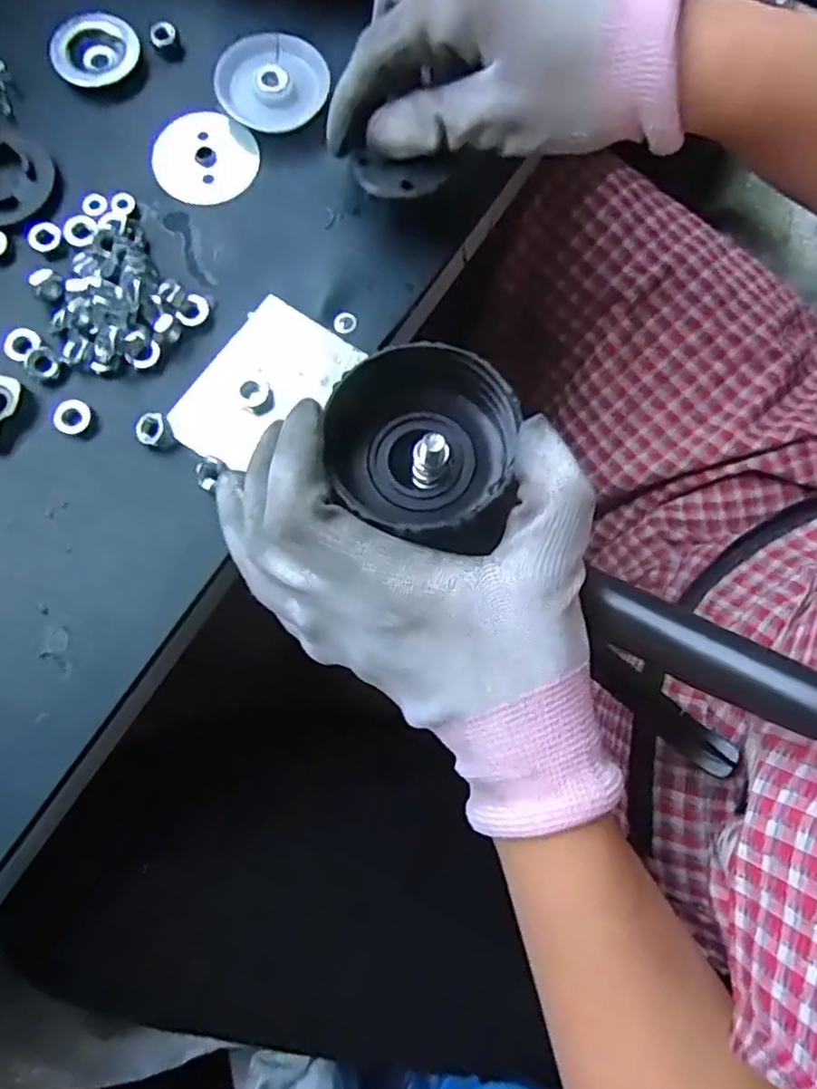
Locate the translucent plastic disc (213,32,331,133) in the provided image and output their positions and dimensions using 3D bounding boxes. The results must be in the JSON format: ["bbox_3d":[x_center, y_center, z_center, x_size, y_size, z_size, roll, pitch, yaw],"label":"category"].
[{"bbox_3d":[-0.061,-0.208,0.305,0.045,0.011,0.049,1,78,-3],"label":"translucent plastic disc"}]

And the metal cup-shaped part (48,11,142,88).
[{"bbox_3d":[-0.145,-0.228,0.312,0.032,0.011,0.038,26,78,3],"label":"metal cup-shaped part"}]

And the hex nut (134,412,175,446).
[{"bbox_3d":[-0.102,-0.045,0.271,0.013,0.008,0.013,-38,83,-9],"label":"hex nut"}]

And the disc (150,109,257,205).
[{"bbox_3d":[-0.091,-0.174,0.302,0.043,0.004,0.045,1,78,-3],"label":"disc"}]

